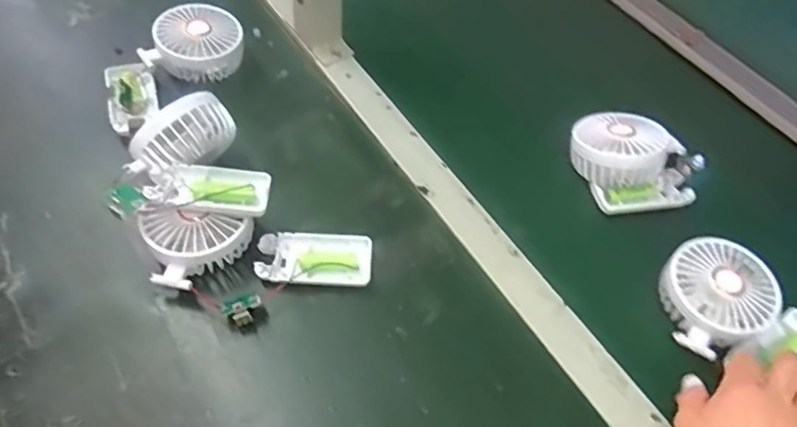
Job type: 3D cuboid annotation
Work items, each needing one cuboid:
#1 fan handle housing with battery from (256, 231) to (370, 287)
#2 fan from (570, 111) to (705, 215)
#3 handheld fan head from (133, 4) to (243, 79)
[{"bbox_3d":[-0.069,0.039,0.485,0.092,0.019,0.050,3,55,-2],"label":"fan handle housing with battery"},{"bbox_3d":[0.228,-0.049,0.556,0.126,0.057,0.090,19,56,9],"label":"fan"},{"bbox_3d":[-0.216,-0.177,0.613,0.099,0.045,0.079,1,55,-3],"label":"handheld fan head"}]

